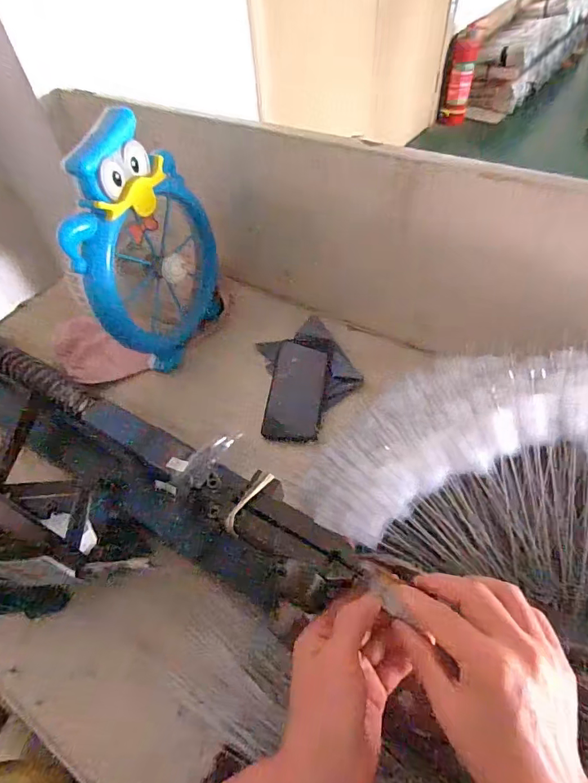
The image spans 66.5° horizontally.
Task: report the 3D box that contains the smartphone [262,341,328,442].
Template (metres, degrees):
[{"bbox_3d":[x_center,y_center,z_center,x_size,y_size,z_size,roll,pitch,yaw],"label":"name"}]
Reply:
[{"bbox_3d":[0.003,-0.004,0.623,0.078,0.008,0.156,-1,60,19],"label":"smartphone"}]

